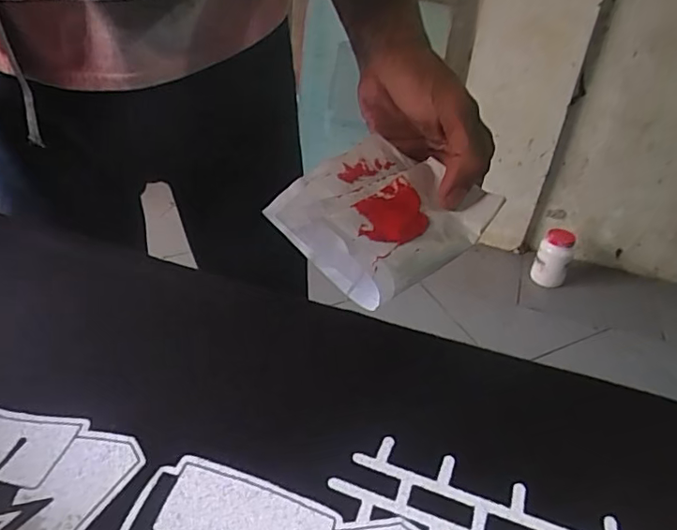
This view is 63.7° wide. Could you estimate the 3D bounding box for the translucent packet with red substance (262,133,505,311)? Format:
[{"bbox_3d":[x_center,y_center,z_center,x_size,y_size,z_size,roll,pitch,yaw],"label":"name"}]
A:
[{"bbox_3d":[0.024,-0.028,0.310,0.099,0.036,0.090,-30,49,-35],"label":"translucent packet with red substance"}]

